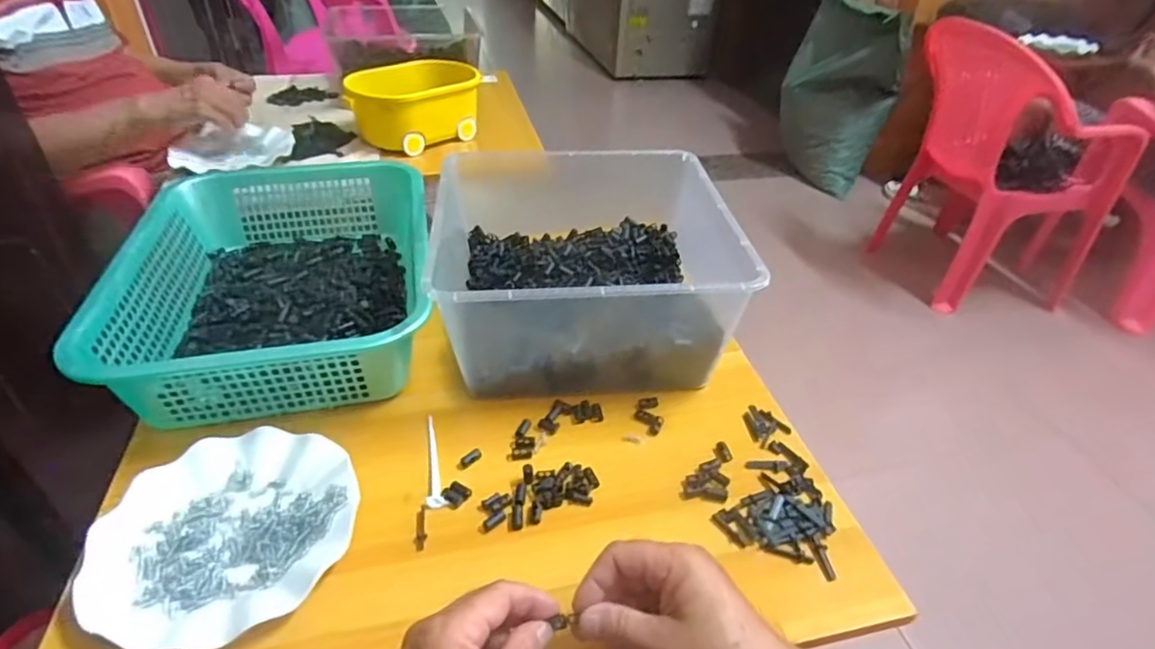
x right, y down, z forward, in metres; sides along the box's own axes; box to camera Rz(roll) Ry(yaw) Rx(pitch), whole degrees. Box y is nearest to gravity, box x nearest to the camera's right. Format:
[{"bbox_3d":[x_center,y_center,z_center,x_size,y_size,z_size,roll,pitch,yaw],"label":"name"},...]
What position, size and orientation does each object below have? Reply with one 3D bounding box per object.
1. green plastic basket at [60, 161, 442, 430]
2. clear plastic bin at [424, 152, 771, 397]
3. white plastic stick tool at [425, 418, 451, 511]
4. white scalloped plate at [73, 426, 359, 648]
[{"bbox_3d":[-0.315,-0.061,0.679,0.284,0.087,0.376,-5,38,-10],"label":"green plastic basket"},{"bbox_3d":[0.008,-0.060,0.666,0.282,0.139,0.284,-3,37,-8],"label":"clear plastic bin"},{"bbox_3d":[-0.127,0.118,0.548,0.017,0.004,0.105,-7,38,-12],"label":"white plastic stick tool"},{"bbox_3d":[-0.266,0.158,0.474,0.179,0.023,0.183,1,37,-1],"label":"white scalloped plate"}]

